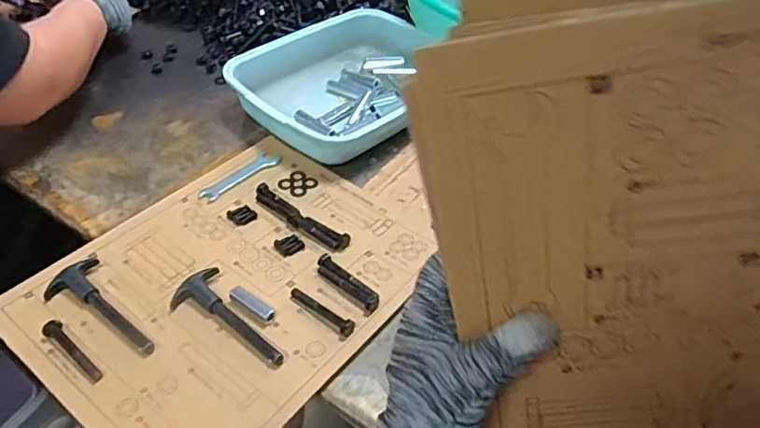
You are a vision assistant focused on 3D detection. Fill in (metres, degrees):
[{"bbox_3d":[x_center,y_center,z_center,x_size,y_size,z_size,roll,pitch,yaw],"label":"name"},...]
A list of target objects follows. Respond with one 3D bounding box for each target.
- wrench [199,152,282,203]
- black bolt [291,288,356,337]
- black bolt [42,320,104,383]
[{"bbox_3d":[-0.169,-0.046,0.698,0.029,0.005,0.107,32,50,24],"label":"wrench"},{"bbox_3d":[-0.056,0.090,0.553,0.075,0.011,0.015,32,50,24],"label":"black bolt"},{"bbox_3d":[-0.272,0.121,0.505,0.079,0.009,0.015,34,50,26],"label":"black bolt"}]

